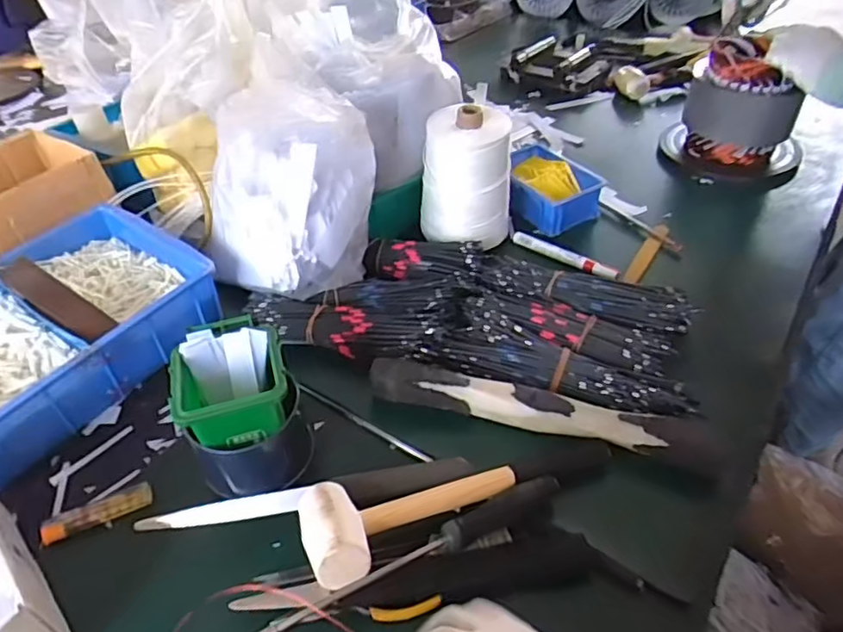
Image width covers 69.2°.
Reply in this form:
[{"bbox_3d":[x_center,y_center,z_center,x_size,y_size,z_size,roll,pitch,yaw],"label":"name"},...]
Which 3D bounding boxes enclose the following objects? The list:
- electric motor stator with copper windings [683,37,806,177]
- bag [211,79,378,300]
[{"bbox_3d":[0.460,-0.303,0.877,0.147,0.139,0.120,19,47,24],"label":"electric motor stator with copper windings"},{"bbox_3d":[-0.161,-0.138,0.671,0.186,0.183,0.141,15,46,20],"label":"bag"}]

